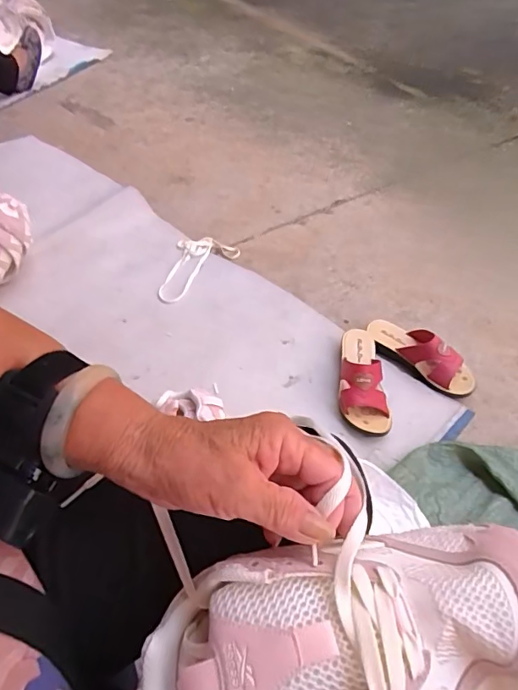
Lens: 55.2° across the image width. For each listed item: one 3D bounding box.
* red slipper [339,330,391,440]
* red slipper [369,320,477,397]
[{"bbox_3d":[0.192,0.056,0.923,0.090,0.075,0.227,3,50,2],"label":"red slipper"},{"bbox_3d":[0.316,0.014,0.966,0.226,0.072,0.079,35,58,25],"label":"red slipper"}]

